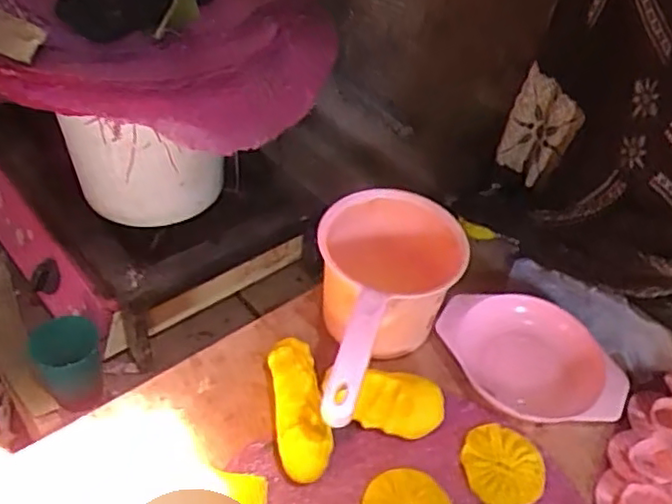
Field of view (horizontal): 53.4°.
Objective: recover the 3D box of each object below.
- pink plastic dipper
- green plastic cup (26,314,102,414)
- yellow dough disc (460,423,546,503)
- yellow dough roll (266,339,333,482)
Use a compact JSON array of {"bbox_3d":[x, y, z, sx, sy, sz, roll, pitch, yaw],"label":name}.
[{"bbox_3d":[0.017,0.065,0.634,0.129,0.128,0.245,24,48,19],"label":"pink plastic dipper"},{"bbox_3d":[-0.321,0.138,0.813,0.076,0.097,0.080,-15,48,-19],"label":"green plastic cup"},{"bbox_3d":[0.153,0.194,0.609,0.073,0.006,0.077,2,46,-2],"label":"yellow dough disc"},{"bbox_3d":[-0.034,0.144,0.615,0.045,0.045,0.135,-5,47,-9],"label":"yellow dough roll"}]

